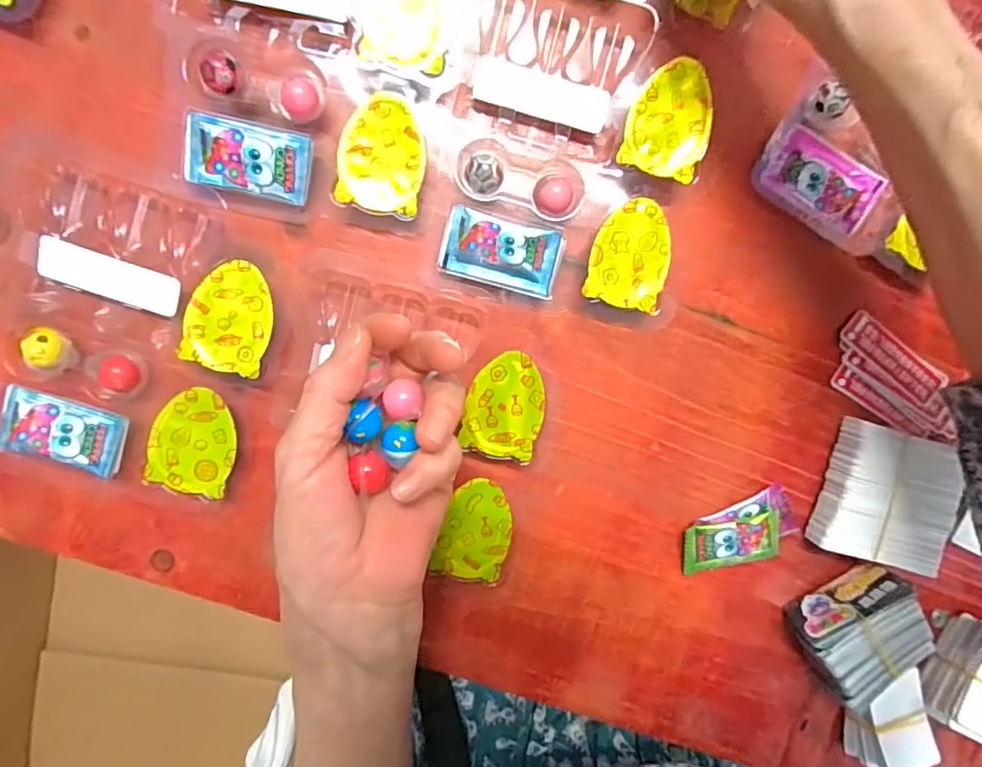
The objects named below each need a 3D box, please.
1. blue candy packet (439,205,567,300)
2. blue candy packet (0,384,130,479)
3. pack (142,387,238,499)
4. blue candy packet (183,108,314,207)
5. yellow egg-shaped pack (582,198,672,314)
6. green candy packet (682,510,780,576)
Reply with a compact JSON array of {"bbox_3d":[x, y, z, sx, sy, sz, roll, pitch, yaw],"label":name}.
[{"bbox_3d":[0.005,-0.064,0.267,0.056,0.017,0.031,15,95,-5],"label":"blue candy packet"},{"bbox_3d":[-0.206,0.023,0.261,0.056,0.006,0.031,17,84,-7],"label":"blue candy packet"},{"bbox_3d":[-0.142,0.028,0.262,0.038,0.008,0.051,17,95,-5],"label":"pack"},{"bbox_3d":[-0.115,-0.106,0.258,0.056,0.016,0.032,12,95,-5],"label":"blue candy packet"},{"bbox_3d":[0.068,-0.064,0.274,0.039,0.019,0.051,10,95,-4],"label":"yellow egg-shaped pack"},{"bbox_3d":[0.131,0.087,0.296,0.054,0.010,0.027,-8,97,-3],"label":"green candy packet"}]

